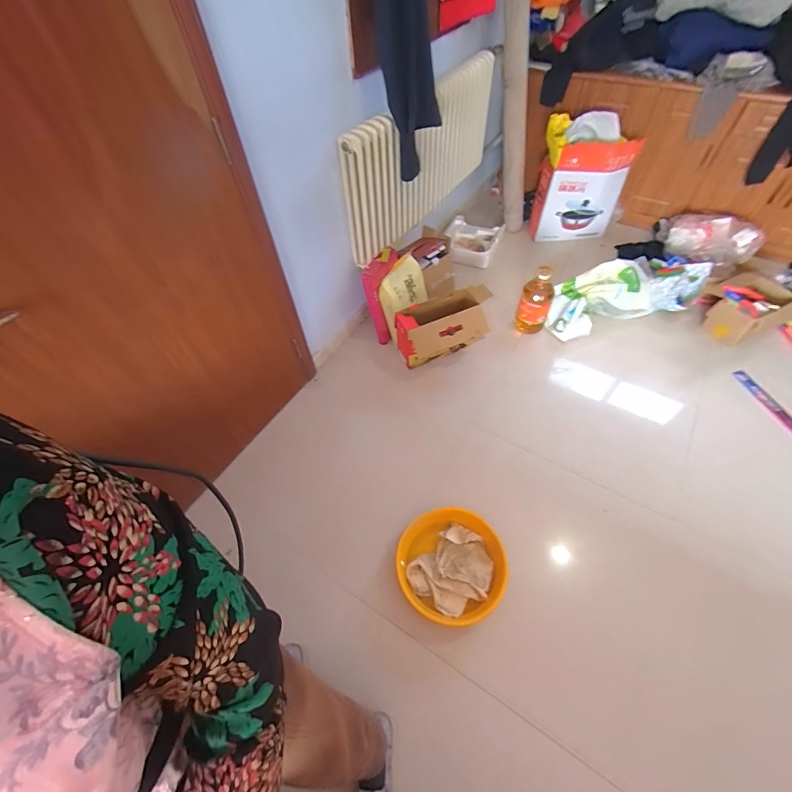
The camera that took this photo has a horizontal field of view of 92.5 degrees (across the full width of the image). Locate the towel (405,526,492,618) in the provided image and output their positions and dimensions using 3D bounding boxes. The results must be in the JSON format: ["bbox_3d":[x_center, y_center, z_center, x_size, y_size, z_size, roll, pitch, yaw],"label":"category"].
[{"bbox_3d":[0.185,0.553,1.200,0.252,0.038,0.210,-37,60,-22],"label":"towel"}]

